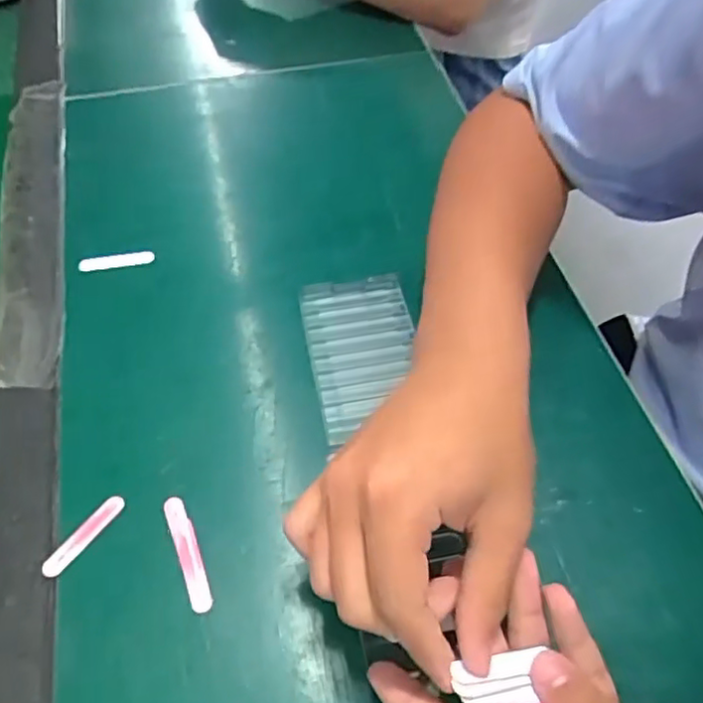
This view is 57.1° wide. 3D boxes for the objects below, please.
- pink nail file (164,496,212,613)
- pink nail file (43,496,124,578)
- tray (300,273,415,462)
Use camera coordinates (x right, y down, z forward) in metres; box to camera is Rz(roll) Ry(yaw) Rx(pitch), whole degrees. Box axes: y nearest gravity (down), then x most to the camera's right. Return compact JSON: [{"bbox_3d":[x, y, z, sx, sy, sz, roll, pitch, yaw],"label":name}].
[{"bbox_3d":[-0.086,0.106,0.341,0.012,0.004,0.063,-20,57,-13],"label":"pink nail file"},{"bbox_3d":[-0.143,0.098,0.345,0.012,0.004,0.051,29,60,19],"label":"pink nail file"},{"bbox_3d":[0.007,-0.002,0.411,0.067,0.010,0.113,-9,55,-6],"label":"tray"}]

